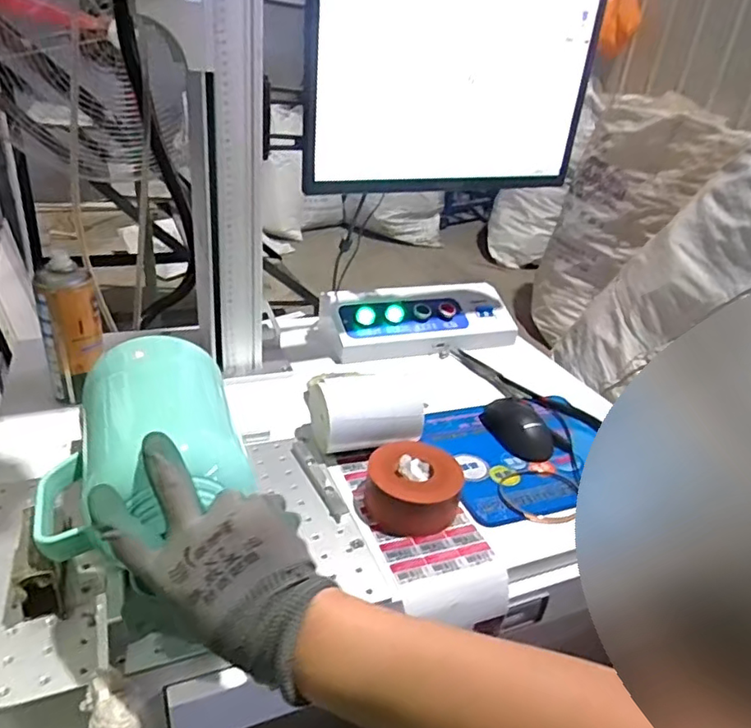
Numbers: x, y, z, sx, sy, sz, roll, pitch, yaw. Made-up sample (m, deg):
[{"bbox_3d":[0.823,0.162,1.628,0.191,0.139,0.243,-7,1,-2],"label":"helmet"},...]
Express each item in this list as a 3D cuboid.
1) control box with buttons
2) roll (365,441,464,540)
[{"bbox_3d":[0.077,-0.072,0.944,0.319,0.068,0.117,-7,31,-23],"label":"control box with buttons"},{"bbox_3d":[0.040,0.125,0.594,0.095,0.053,0.090,5,28,-3],"label":"roll"}]

